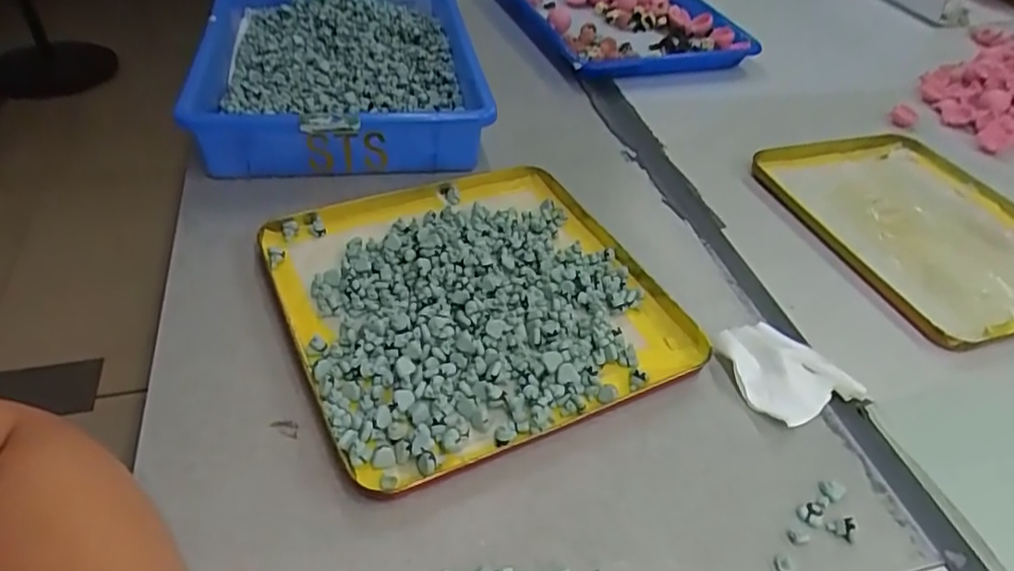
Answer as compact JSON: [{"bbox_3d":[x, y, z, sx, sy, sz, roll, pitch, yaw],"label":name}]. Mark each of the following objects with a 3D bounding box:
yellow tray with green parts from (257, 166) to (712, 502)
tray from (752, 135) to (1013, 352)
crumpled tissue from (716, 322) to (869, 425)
[{"bbox_3d":[-0.023,0.001,0.440,0.242,0.026,0.249,-17,47,-22],"label":"yellow tray with green parts"},{"bbox_3d":[0.347,-0.053,0.535,0.207,0.016,0.236,-12,45,-17],"label":"tray"},{"bbox_3d":[0.177,0.053,0.412,0.069,0.010,0.073,-18,47,-23],"label":"crumpled tissue"}]

